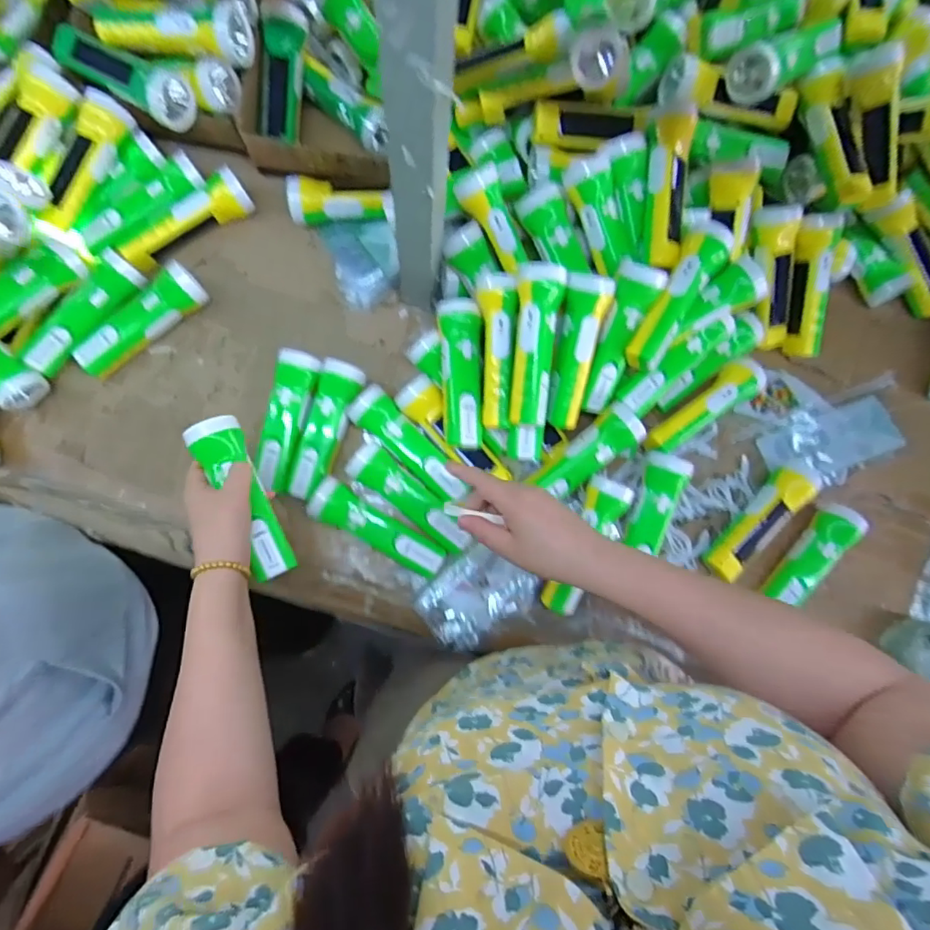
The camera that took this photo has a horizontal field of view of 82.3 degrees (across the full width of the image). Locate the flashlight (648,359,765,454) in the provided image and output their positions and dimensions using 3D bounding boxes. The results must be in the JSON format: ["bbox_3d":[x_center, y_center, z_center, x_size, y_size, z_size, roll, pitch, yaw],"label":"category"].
[{"bbox_3d":[0.303,-0.073,0.680,0.181,0.040,0.046,-33,89,-8],"label":"flashlight"}]

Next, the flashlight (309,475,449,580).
[{"bbox_3d":[-0.103,0.076,0.645,0.172,0.040,0.052,30,83,-3],"label":"flashlight"}]

